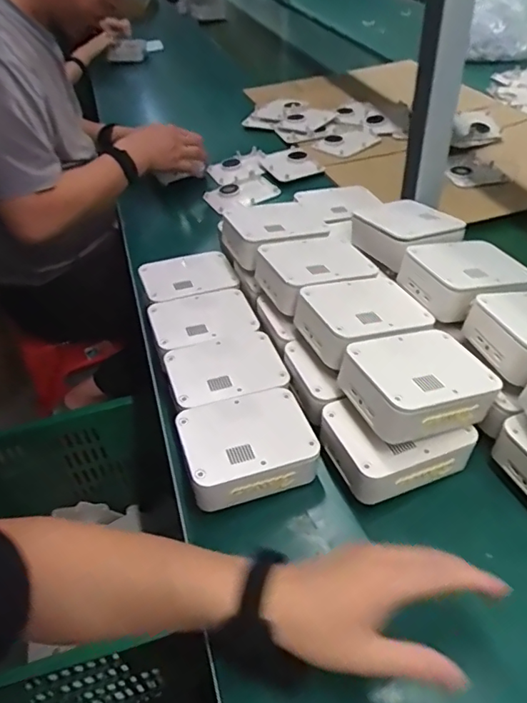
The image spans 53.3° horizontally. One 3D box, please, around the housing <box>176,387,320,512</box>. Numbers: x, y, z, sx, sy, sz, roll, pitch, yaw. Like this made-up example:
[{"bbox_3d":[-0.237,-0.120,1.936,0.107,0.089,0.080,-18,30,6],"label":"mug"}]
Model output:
[{"bbox_3d":[-0.015,0.097,0.542,0.131,0.047,0.107,-16,43,-10],"label":"housing"}]

